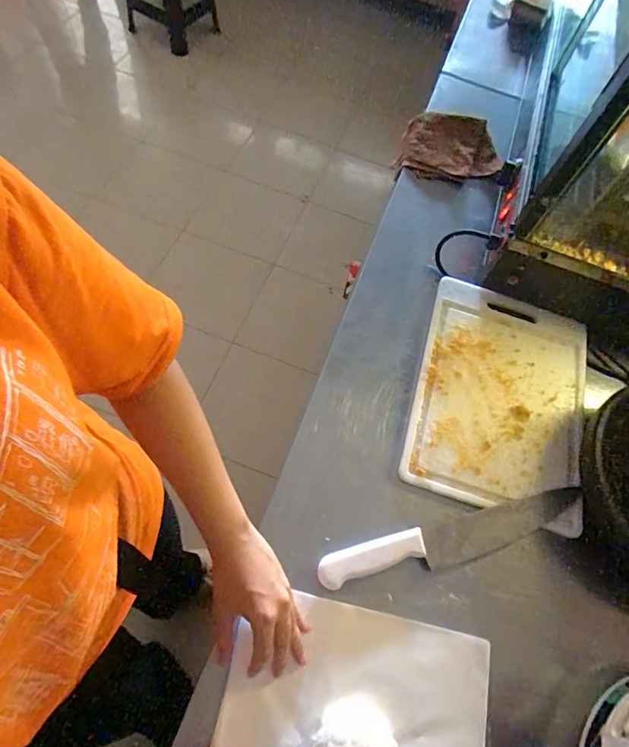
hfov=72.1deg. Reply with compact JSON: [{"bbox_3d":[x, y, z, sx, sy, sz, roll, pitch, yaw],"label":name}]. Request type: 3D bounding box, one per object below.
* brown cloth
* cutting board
[{"bbox_3d":[0.267,-0.453,0.876,0.188,0.057,0.156,7,63,-2],"label":"brown cloth"},{"bbox_3d":[0.271,0.025,0.623,0.239,0.015,0.337,19,63,1],"label":"cutting board"}]

